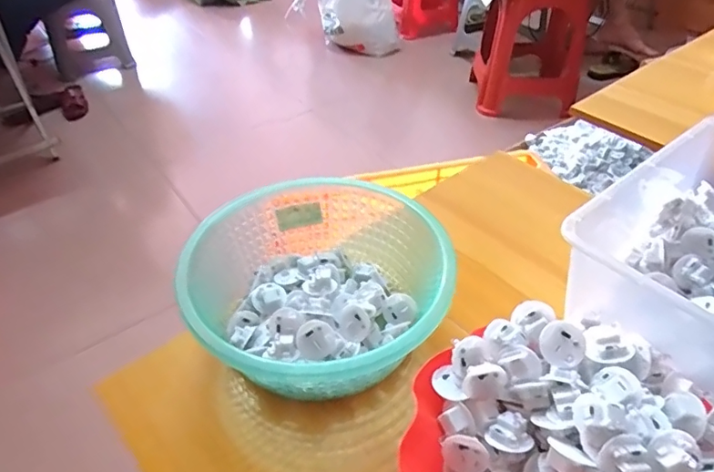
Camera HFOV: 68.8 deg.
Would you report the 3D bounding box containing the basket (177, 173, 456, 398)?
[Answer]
[{"bbox_3d":[-0.037,0.051,0.489,0.222,0.094,0.231,-1,41,1],"label":"basket"}]

